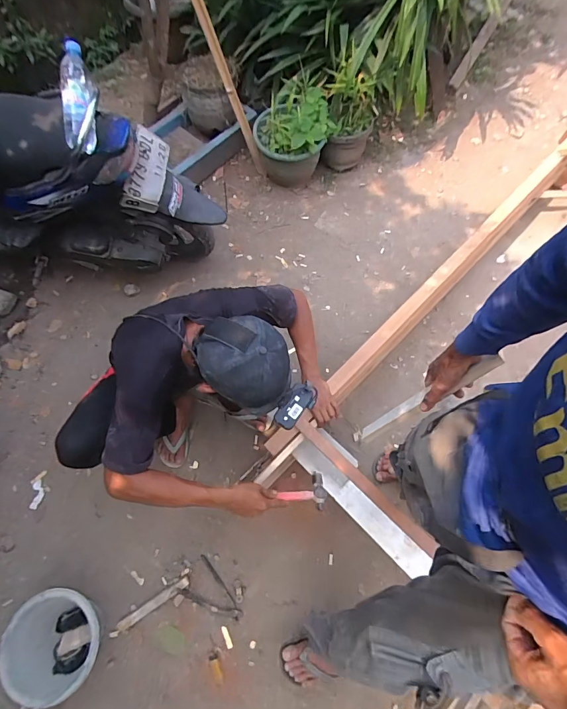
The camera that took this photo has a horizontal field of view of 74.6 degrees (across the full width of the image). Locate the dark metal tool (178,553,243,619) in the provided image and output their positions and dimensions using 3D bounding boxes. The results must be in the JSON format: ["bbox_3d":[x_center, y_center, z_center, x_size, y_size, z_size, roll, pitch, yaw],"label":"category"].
[{"bbox_3d":[-0.213,0.749,1.166,0.199,0.014,0.119,32,70,13],"label":"dark metal tool"}]

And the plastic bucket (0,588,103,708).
[{"bbox_3d":[-0.636,0.803,1.038,0.215,0.176,0.243,-33,71,-12],"label":"plastic bucket"}]

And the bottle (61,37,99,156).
[{"bbox_3d":[-0.485,-0.608,0.874,0.064,0.061,0.229,2,102,1],"label":"bottle"}]

